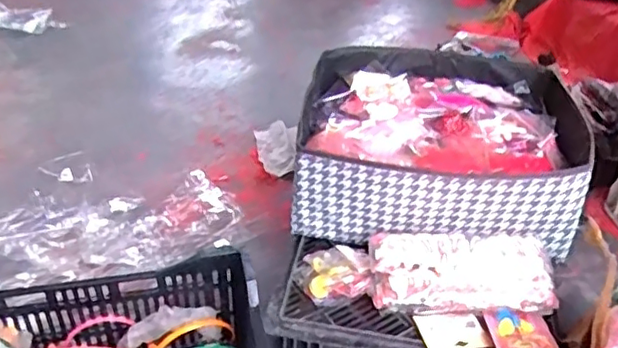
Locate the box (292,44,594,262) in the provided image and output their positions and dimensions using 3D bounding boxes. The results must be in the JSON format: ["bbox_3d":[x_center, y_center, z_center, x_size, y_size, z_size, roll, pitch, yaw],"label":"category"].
[{"bbox_3d":[0.192,-0.051,0.965,0.383,0.183,0.364,6,36,5],"label":"box"}]

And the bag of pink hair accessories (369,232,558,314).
[{"bbox_3d":[0.198,0.131,0.815,0.235,0.069,0.098,2,36,1],"label":"bag of pink hair accessories"}]

